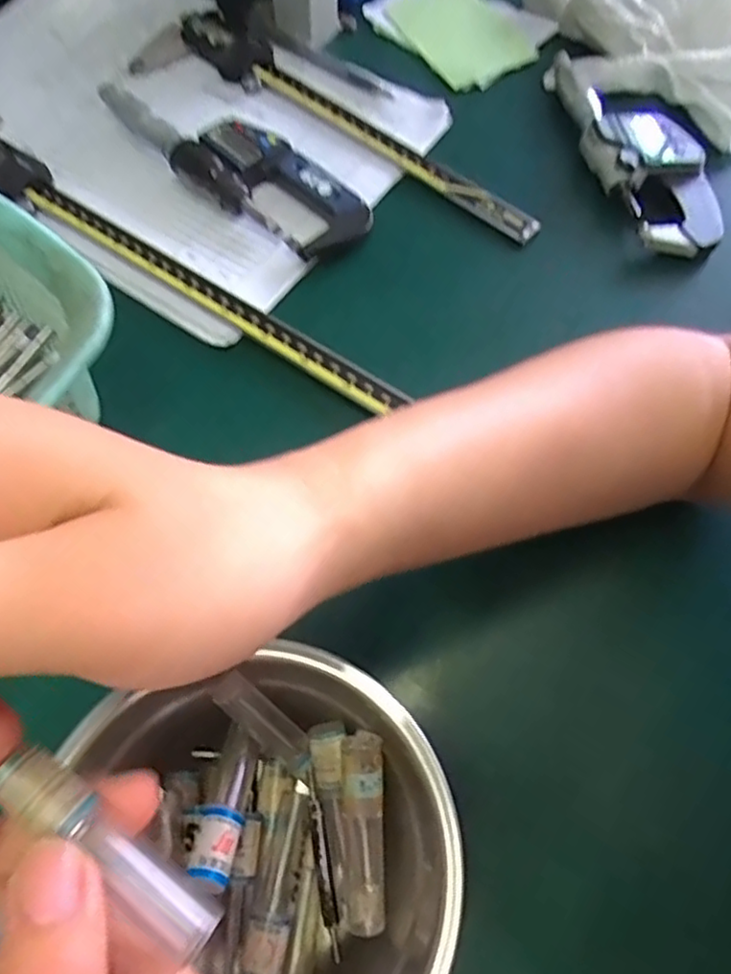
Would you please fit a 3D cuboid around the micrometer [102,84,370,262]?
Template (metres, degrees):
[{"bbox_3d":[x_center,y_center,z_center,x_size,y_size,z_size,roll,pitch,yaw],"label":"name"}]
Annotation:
[{"bbox_3d":[-0.076,-0.185,0.376,0.174,0.019,0.053,35,68,15],"label":"micrometer"}]

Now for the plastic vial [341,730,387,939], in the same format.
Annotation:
[{"bbox_3d":[-0.001,0.113,0.220,0.014,0.011,0.062,-2,90,1],"label":"plastic vial"}]

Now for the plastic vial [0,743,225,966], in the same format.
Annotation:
[{"bbox_3d":[-0.055,0.078,0.144,0.057,0.009,0.011,41,69,1],"label":"plastic vial"}]

